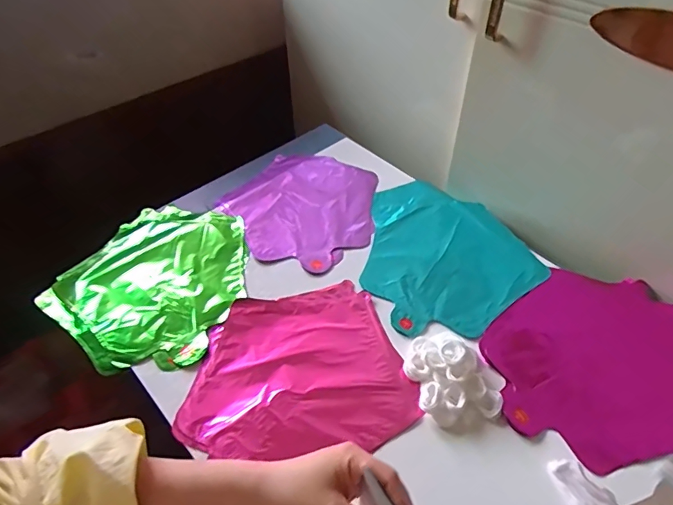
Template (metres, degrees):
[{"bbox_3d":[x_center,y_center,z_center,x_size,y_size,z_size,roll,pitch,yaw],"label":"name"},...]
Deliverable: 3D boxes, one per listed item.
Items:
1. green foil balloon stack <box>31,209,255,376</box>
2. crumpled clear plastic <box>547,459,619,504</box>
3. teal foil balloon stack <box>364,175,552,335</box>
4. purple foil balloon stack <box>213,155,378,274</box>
[{"bbox_3d":[-0.226,0.032,0.610,0.228,0.023,0.244,20,51,18],"label":"green foil balloon stack"},{"bbox_3d":[0.223,0.215,0.425,0.032,0.024,0.062,-12,49,-11],"label":"crumpled clear plastic"},{"bbox_3d":[0.132,-0.005,0.637,0.219,0.008,0.252,-20,51,-19],"label":"teal foil balloon stack"},{"bbox_3d":[-0.047,-0.069,0.698,0.220,0.013,0.221,20,51,17],"label":"purple foil balloon stack"}]

